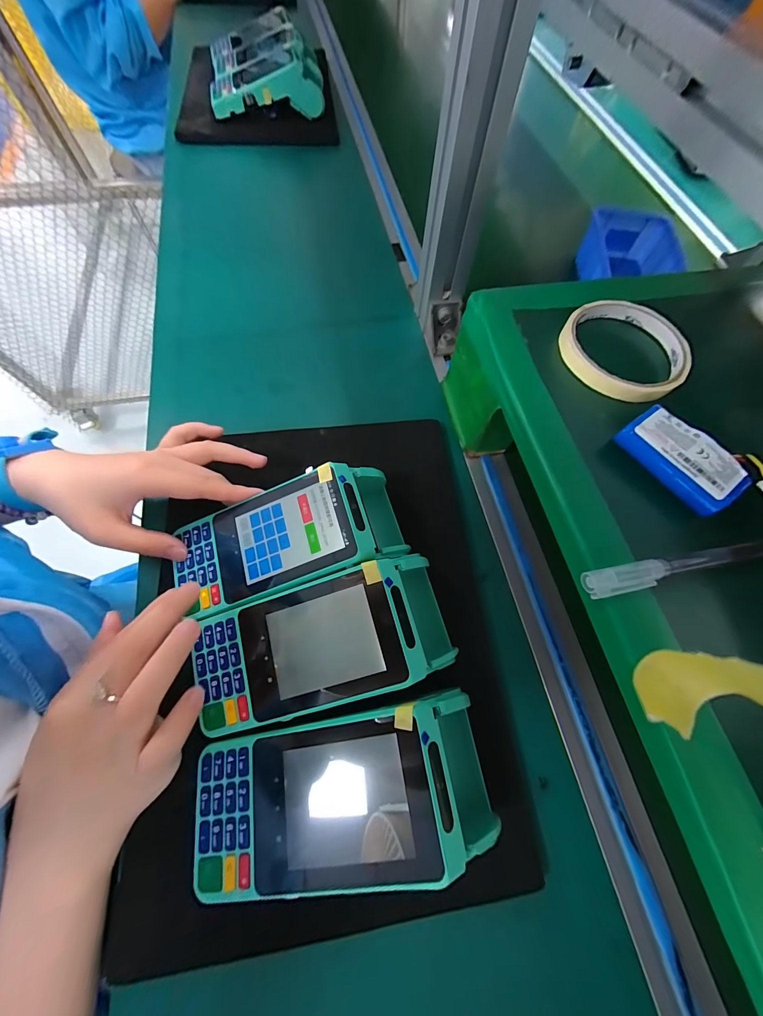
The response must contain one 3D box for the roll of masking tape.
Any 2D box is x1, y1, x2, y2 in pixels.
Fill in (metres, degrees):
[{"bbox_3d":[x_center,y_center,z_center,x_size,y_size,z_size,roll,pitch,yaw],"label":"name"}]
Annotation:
[{"bbox_3d":[0.179,-0.117,0.243,0.098,0.011,0.084,-33,72,-13],"label":"roll of masking tape"}]

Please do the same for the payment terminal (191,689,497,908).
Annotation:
[{"bbox_3d":[-0.024,0.165,0.198,0.166,0.067,0.074,-9,67,-6],"label":"payment terminal"}]

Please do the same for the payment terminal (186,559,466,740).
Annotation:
[{"bbox_3d":[-0.040,0.090,0.225,0.159,0.040,0.074,-19,68,7],"label":"payment terminal"}]

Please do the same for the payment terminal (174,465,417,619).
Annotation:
[{"bbox_3d":[-0.069,0.024,0.254,0.161,0.050,0.076,-18,68,3],"label":"payment terminal"}]

